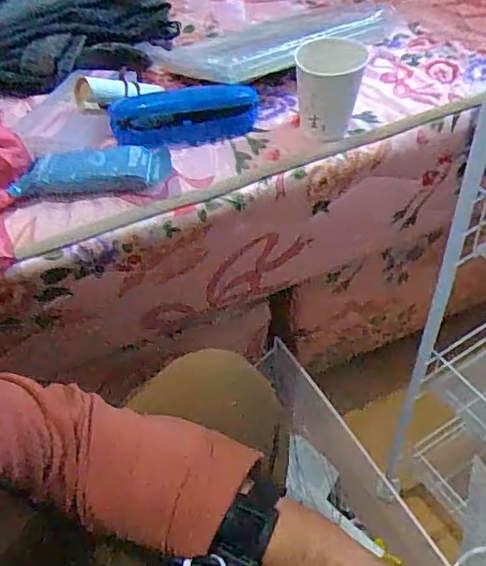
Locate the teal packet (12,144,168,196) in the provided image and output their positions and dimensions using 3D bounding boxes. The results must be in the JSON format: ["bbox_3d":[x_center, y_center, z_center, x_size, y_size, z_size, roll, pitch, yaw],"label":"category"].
[{"bbox_3d":[-0.146,-0.111,0.558,0.147,0.019,0.052,-4,46,0],"label":"teal packet"}]

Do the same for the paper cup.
[{"bbox_3d":[0.087,-0.197,0.575,0.063,0.085,0.067,2,46,7],"label":"paper cup"}]

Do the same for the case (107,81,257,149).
[{"bbox_3d":[-0.063,-0.179,0.612,0.155,0.040,0.066,-14,46,-10],"label":"case"}]

